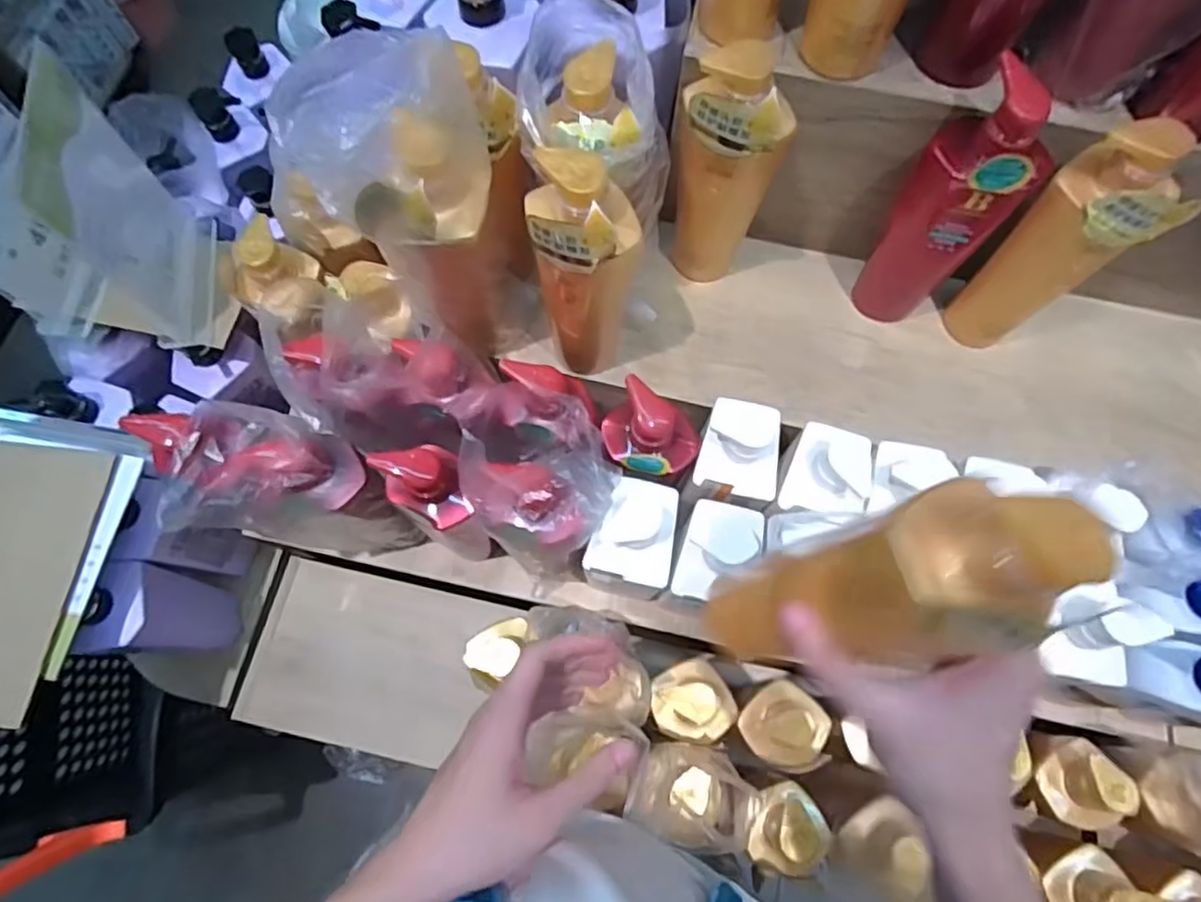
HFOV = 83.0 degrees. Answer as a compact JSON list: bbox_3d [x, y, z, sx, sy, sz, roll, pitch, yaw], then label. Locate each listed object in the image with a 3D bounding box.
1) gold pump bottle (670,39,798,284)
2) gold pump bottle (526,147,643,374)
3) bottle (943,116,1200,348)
[{"bbox_3d":[0.102,-0.224,0.575,0.077,0.230,0.049,22,73,6],"label":"gold pump bottle"},{"bbox_3d":[-0.011,-0.134,0.540,0.074,0.230,0.056,-1,72,-1],"label":"gold pump bottle"},{"bbox_3d":[0.370,-0.158,0.557,0.052,0.242,0.076,-35,76,-11],"label":"bottle"}]

